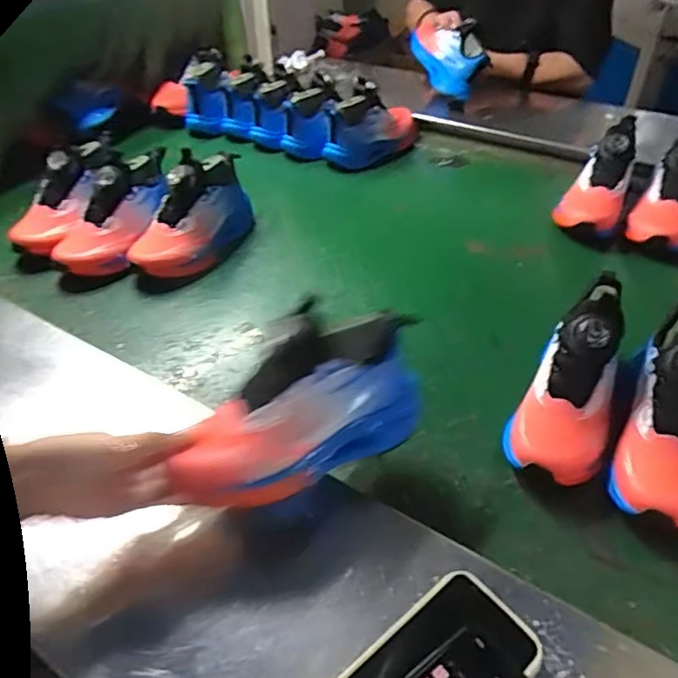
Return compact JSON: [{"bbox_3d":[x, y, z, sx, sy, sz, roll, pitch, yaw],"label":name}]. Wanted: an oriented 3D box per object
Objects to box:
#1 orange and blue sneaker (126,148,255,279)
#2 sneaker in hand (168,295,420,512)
[{"bbox_3d":[-0.205,-0.178,0.809,0.084,0.119,0.217,18,47,22],"label":"orange and blue sneaker"},{"bbox_3d":[-0.028,0.052,0.459,0.217,0.101,0.083,-26,47,-23],"label":"sneaker in hand"}]

